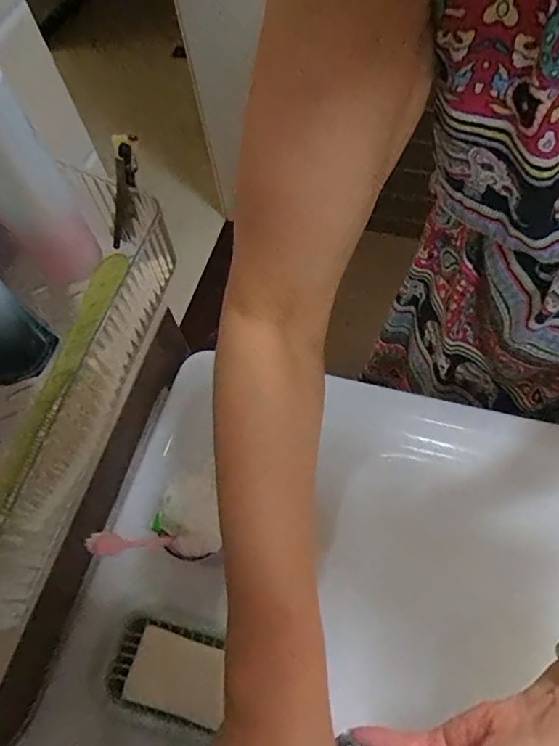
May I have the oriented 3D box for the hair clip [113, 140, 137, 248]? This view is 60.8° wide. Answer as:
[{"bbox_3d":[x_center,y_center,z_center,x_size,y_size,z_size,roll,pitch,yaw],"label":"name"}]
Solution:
[{"bbox_3d":[-0.092,-0.102,0.282,0.010,0.078,0.012,18,63,-12],"label":"hair clip"}]

